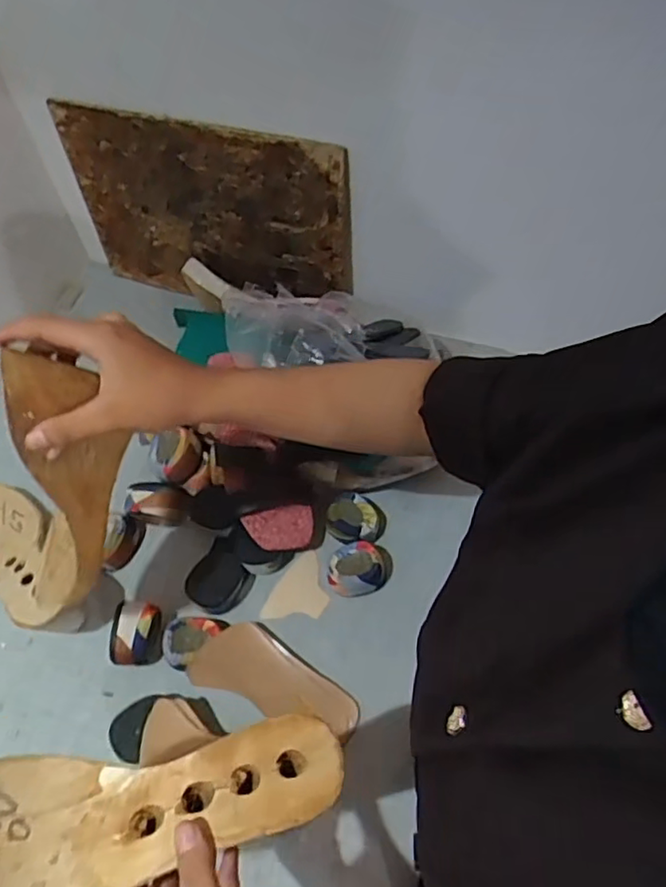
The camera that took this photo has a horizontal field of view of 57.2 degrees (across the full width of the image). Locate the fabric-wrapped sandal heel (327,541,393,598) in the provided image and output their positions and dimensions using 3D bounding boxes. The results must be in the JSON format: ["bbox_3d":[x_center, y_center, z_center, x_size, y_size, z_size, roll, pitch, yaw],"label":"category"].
[{"bbox_3d":[0.029,0.135,0.659,0.068,0.043,0.049,-4,58,1],"label":"fabric-wrapped sandal heel"}]

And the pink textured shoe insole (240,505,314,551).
[{"bbox_3d":[-0.056,0.093,0.661,0.074,0.005,0.046,-9,68,-15],"label":"pink textured shoe insole"}]

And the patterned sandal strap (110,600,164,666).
[{"bbox_3d":[-0.198,0.194,0.622,0.044,0.048,0.061,1,58,4],"label":"patterned sandal strap"}]

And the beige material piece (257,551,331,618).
[{"bbox_3d":[-0.033,0.163,0.663,0.056,0.004,0.086,31,65,21],"label":"beige material piece"}]

